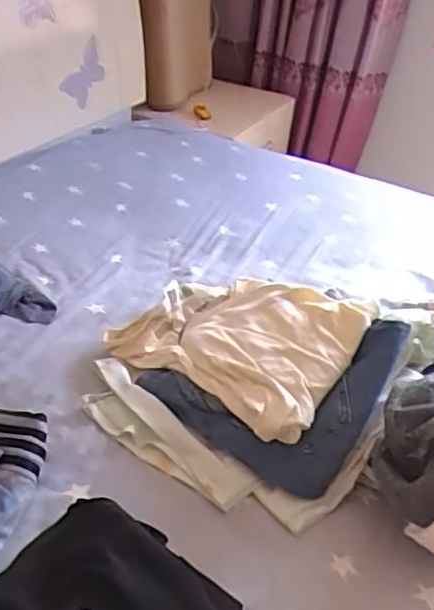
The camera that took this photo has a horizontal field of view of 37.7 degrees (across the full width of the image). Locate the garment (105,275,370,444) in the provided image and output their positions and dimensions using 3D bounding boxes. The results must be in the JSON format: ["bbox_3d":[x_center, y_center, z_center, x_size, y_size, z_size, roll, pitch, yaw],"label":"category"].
[{"bbox_3d":[0.032,0.038,0.854,0.319,0.057,0.231,18,49,41],"label":"garment"}]

